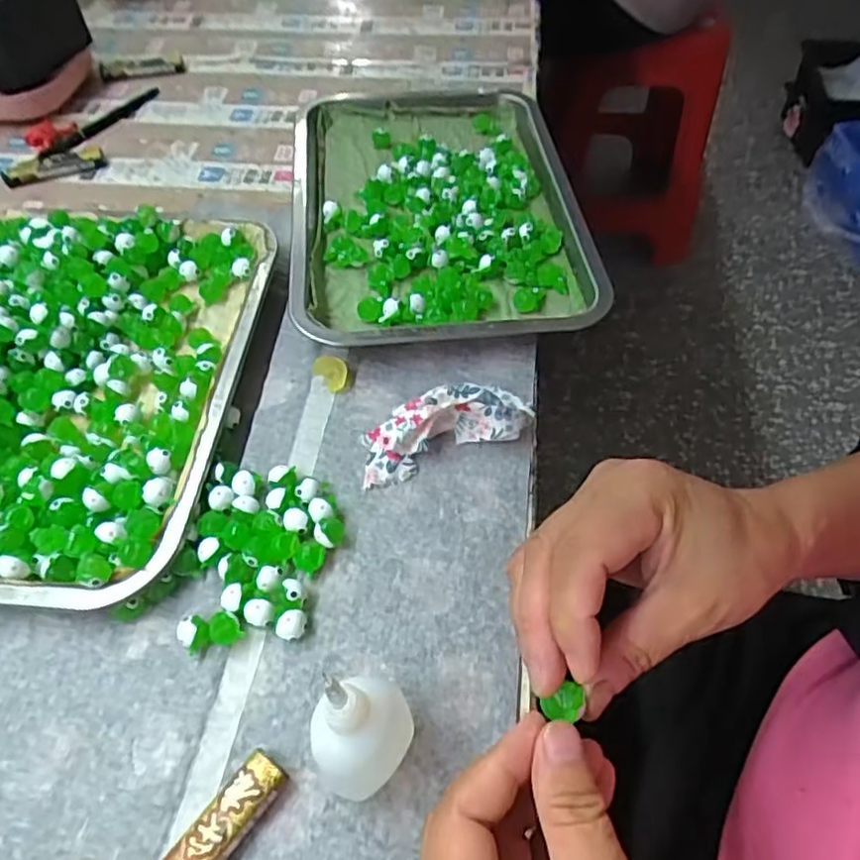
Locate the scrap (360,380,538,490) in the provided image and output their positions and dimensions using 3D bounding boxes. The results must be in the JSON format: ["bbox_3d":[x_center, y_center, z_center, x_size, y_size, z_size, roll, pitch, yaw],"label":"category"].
[{"bbox_3d":[0.008,-0.008,0.376,0.105,0.034,0.050,-14,57,-10],"label":"scrap"}]

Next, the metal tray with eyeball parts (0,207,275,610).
[{"bbox_3d":[-0.241,-0.041,0.407,0.239,0.040,0.297,4,55,2],"label":"metal tray with eyeball parts"}]

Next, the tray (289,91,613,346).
[{"bbox_3d":[0.001,-0.177,0.512,0.210,0.036,0.296,-5,56,-4],"label":"tray"}]

